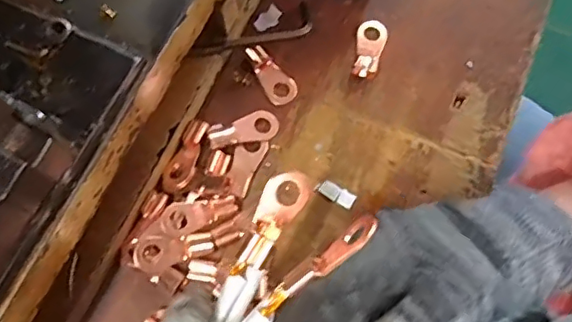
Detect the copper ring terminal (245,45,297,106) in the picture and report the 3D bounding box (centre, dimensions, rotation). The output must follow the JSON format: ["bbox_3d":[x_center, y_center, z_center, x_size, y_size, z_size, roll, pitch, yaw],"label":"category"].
[{"bbox_3d":[-0.008,-0.054,0.356,0.019,0.007,0.040,-24,75,-8],"label":"copper ring terminal"}]

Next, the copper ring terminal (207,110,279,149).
[{"bbox_3d":[-0.025,-0.019,0.345,0.041,0.007,0.018,-15,74,-5],"label":"copper ring terminal"}]

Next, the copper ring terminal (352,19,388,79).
[{"bbox_3d":[0.053,-0.070,0.361,0.018,0.004,0.040,11,73,3],"label":"copper ring terminal"}]

